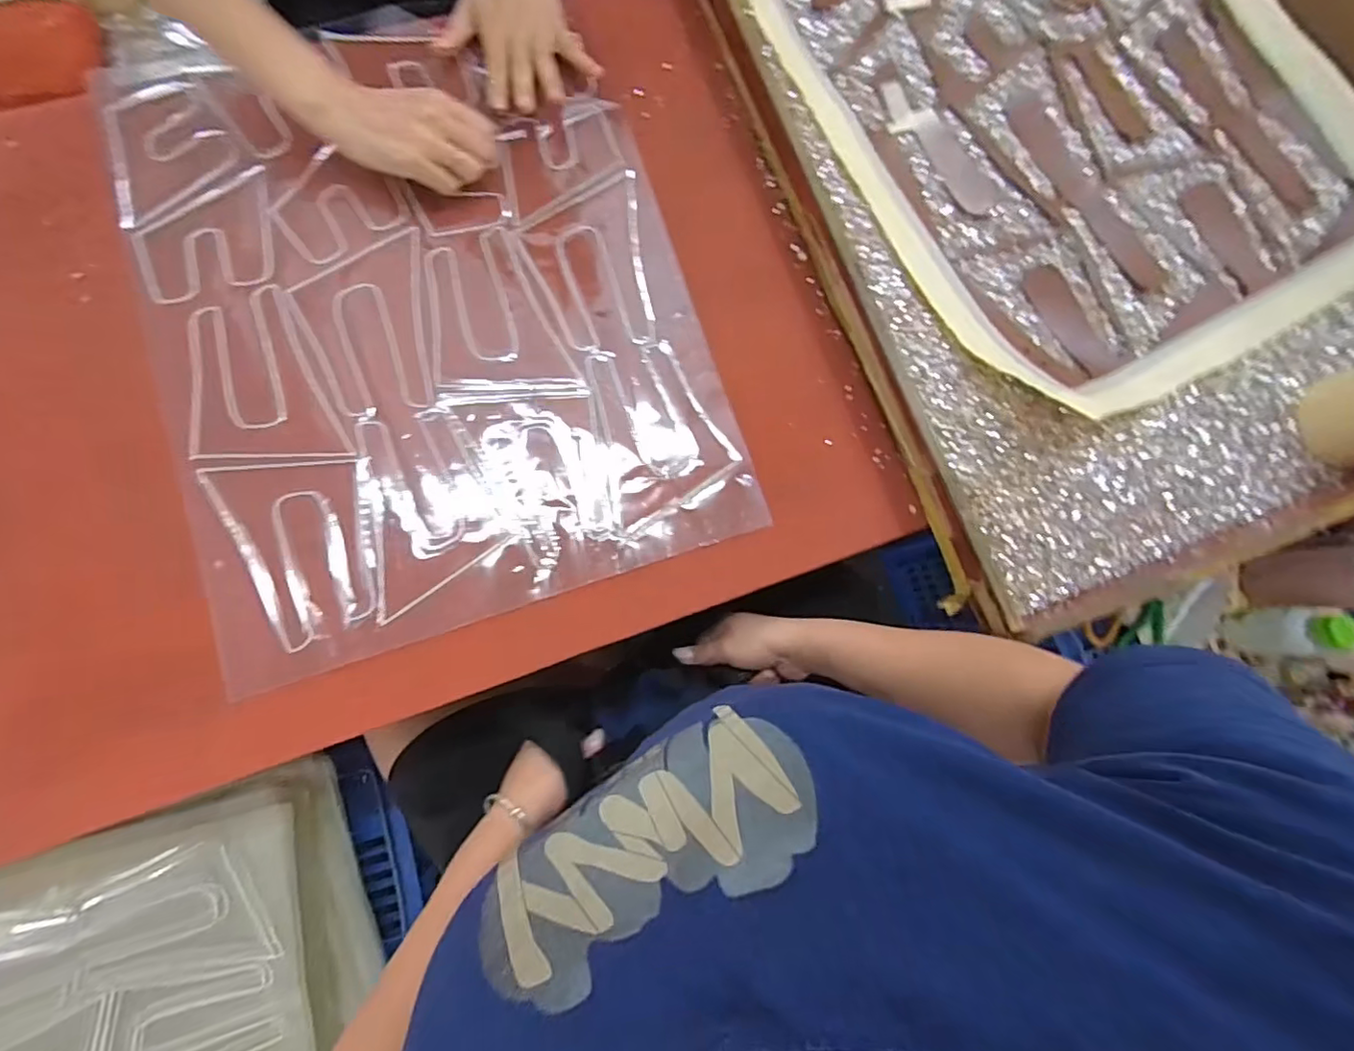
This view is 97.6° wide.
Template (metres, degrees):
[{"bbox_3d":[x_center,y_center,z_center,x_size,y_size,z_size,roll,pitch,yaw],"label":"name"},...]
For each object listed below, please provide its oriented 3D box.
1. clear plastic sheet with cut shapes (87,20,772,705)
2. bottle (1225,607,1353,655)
[{"bbox_3d":[-0.215,-0.182,0.507,0.427,0.010,0.526,-18,83,-7],"label":"clear plastic sheet with cut shapes"},{"bbox_3d":[0.770,0.132,0.742,0.051,0.141,0.058,0,80,-5],"label":"bottle"}]

